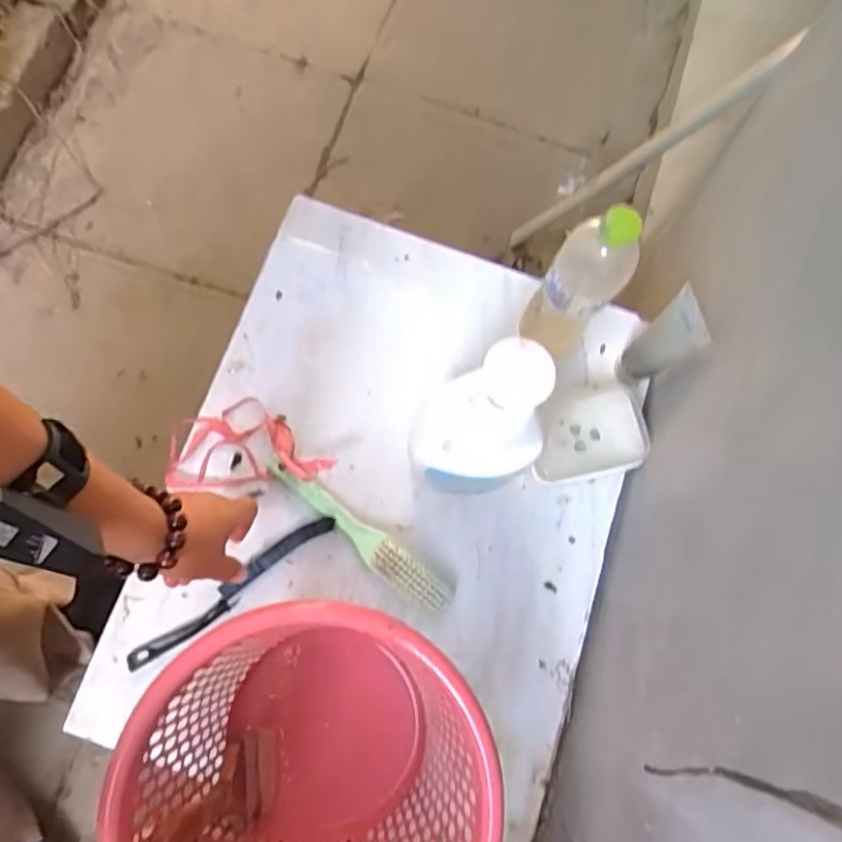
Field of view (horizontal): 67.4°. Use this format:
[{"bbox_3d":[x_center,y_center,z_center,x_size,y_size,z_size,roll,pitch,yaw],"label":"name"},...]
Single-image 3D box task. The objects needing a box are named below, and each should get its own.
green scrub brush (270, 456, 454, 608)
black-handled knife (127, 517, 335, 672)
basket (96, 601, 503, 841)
[{"bbox_3d":[-0.064,0.114,0.634,0.225,0.024,0.034,36,77,7],"label":"green scrub brush"},{"bbox_3d":[-0.183,0.165,0.613,0.227,0.013,0.023,-37,80,-10],"label":"black-handled knife"},{"bbox_3d":[-0.073,0.264,0.495,0.230,0.233,0.230,0,76,-2],"label":"basket"}]

